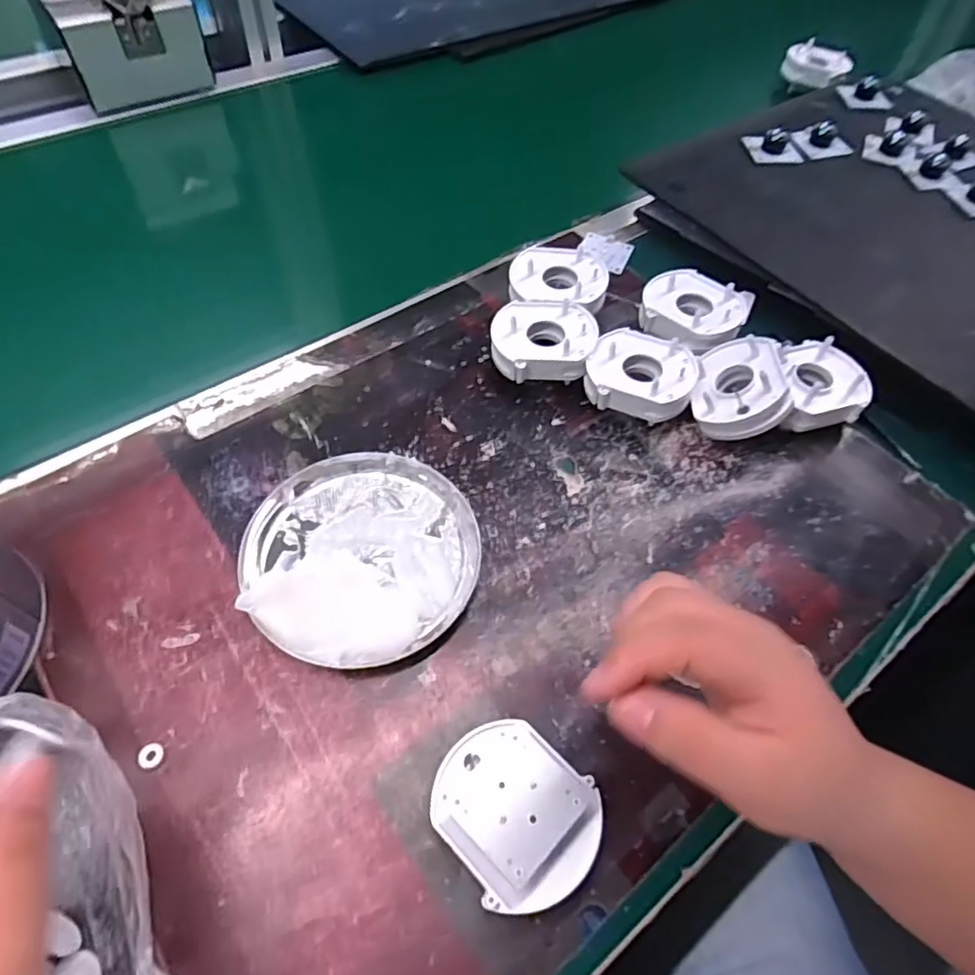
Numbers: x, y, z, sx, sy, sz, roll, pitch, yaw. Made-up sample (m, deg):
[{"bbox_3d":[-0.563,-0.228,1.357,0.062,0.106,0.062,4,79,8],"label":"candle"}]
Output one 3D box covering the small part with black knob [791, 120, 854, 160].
[{"bbox_3d":[0.312,-0.323,0.565,0.052,0.016,0.032,-12,58,-12],"label":"small part with black knob"}]

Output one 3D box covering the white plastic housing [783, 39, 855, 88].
[{"bbox_3d":[0.377,-0.484,0.698,0.072,0.024,0.057,22,57,11],"label":"white plastic housing"}]

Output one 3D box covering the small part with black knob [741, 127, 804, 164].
[{"bbox_3d":[0.260,-0.312,0.550,0.047,0.019,0.035,-5,56,-7],"label":"small part with black knob"}]

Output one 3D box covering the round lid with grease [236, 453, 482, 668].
[{"bbox_3d":[-0.071,0.034,0.339,0.127,0.022,0.125,1,56,-1],"label":"round lid with grease"}]

